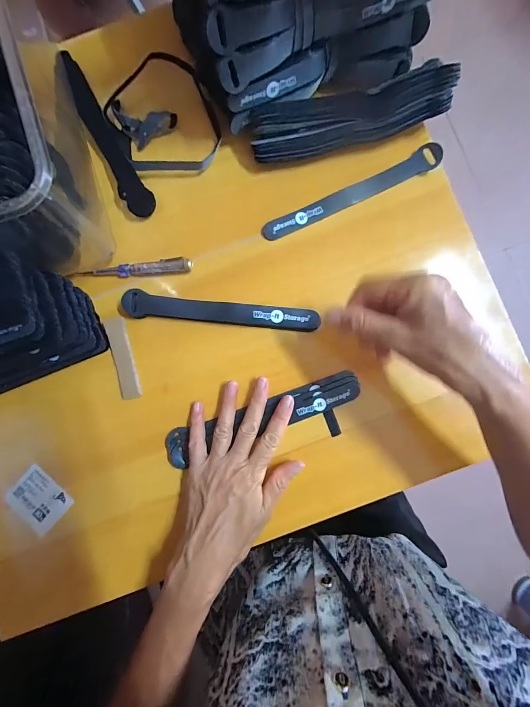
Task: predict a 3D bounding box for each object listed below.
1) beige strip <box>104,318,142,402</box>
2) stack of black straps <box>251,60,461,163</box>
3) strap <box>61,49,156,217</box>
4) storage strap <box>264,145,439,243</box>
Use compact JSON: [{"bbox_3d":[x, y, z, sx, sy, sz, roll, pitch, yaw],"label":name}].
[{"bbox_3d":[-0.149,0.005,0.324,0.021,0.005,0.087,-16,86,1],"label":"beige strip"},{"bbox_3d":[0.084,-0.243,0.315,0.202,0.044,0.045,-11,86,1],"label":"stack of black straps"},{"bbox_3d":[-0.175,-0.245,0.337,0.032,0.010,0.208,-27,86,0],"label":"strap"},{"bbox_3d":[0.091,-0.170,0.329,0.201,0.011,0.023,-24,86,0],"label":"storage strap"}]

